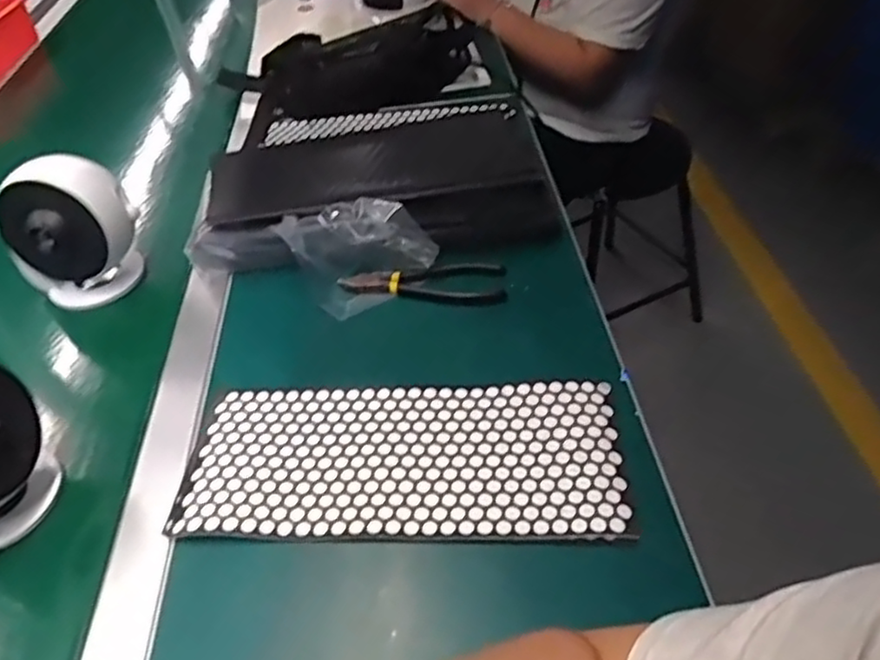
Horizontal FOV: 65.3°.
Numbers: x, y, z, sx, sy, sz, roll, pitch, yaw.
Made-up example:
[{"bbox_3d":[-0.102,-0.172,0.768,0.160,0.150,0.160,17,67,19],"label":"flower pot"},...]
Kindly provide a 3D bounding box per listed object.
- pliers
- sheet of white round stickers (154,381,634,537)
[{"bbox_3d":[-0.017,-0.046,0.647,0.155,0.011,0.039,2,43,8],"label":"pliers"},{"bbox_3d":[-0.028,0.093,0.507,0.313,0.013,0.128,-1,43,5],"label":"sheet of white round stickers"}]

